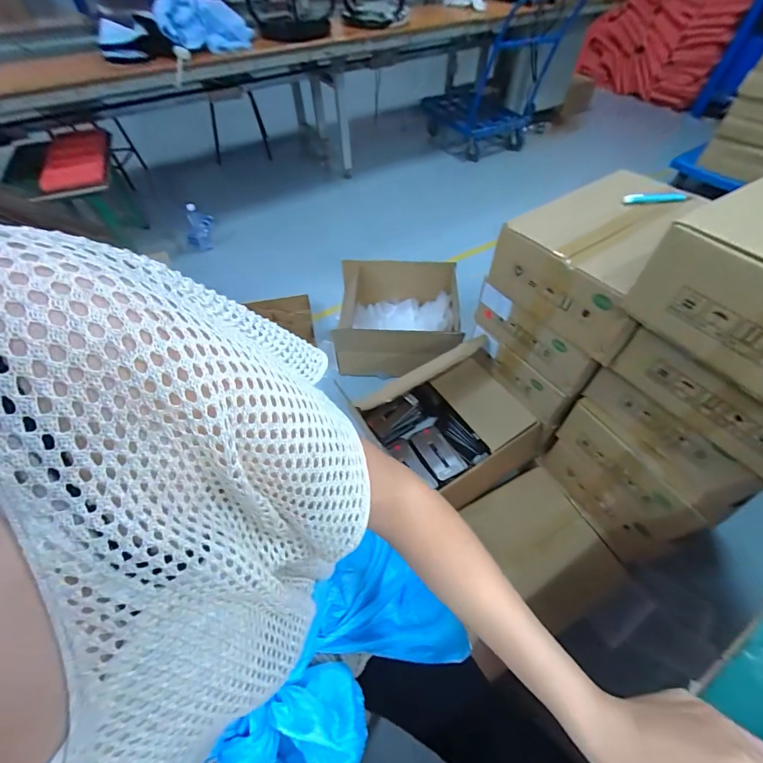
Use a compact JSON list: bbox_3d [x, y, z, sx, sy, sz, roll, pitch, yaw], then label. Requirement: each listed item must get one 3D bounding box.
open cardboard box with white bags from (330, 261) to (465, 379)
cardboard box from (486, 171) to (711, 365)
[{"bbox_3d":[0.064,-0.230,1.352,0.434,0.263,0.363,6,54,5],"label":"open cardboard box with white bags"},{"bbox_3d":[0.475,-0.263,0.761,0.354,0.165,0.317,-30,59,-20],"label":"cardboard box"}]

